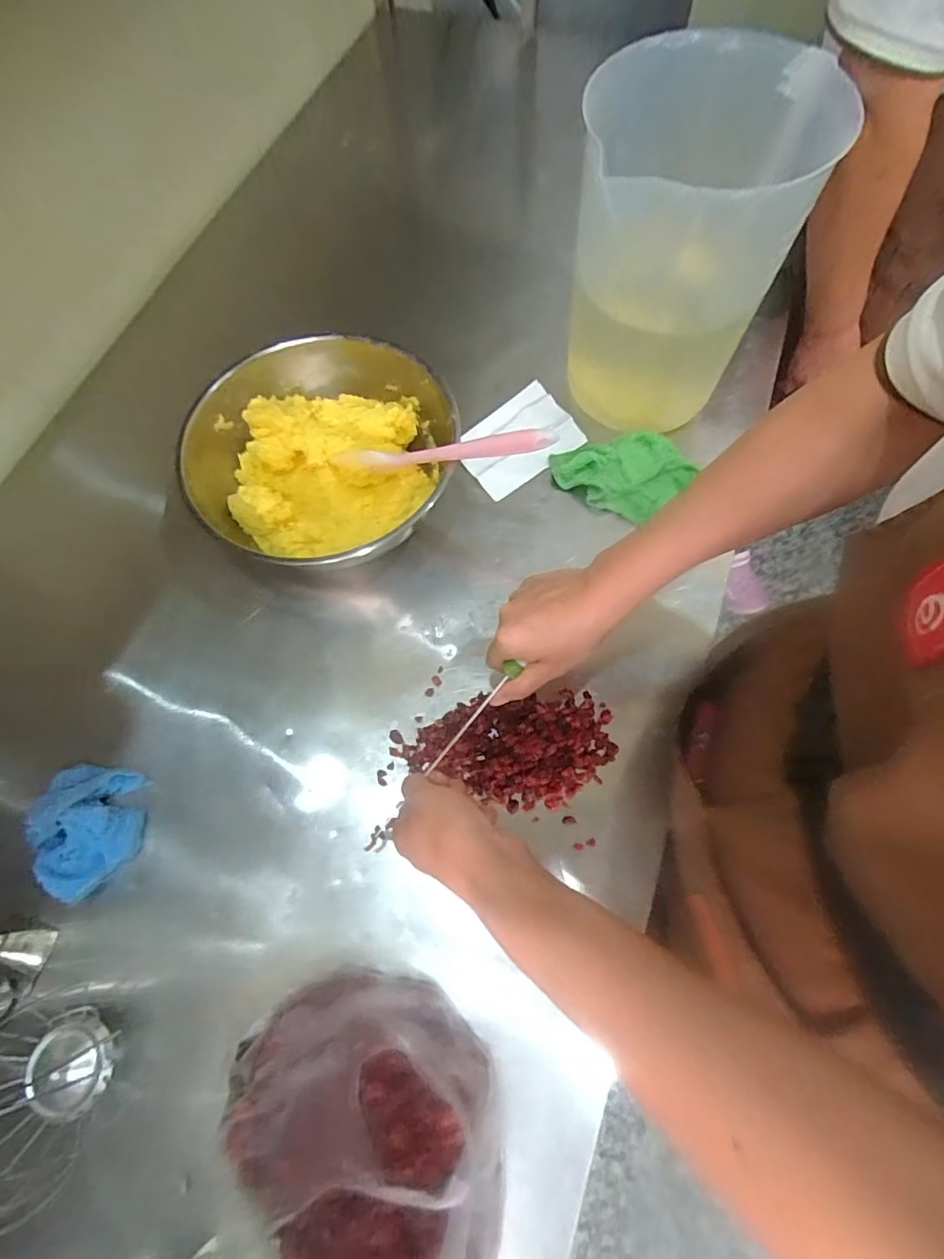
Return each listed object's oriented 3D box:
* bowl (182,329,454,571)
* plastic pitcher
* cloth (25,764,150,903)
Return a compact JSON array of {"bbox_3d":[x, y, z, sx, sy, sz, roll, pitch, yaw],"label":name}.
[{"bbox_3d":[-0.150,-0.184,0.585,0.266,0.090,0.253,-1,69,2],"label":"bowl"},{"bbox_3d":[0.192,-0.351,0.535,0.180,0.267,0.186,20,71,10],"label":"plastic pitcher"},{"bbox_3d":[-0.326,0.169,0.470,0.088,0.022,0.107,3,64,-14],"label":"cloth"}]

